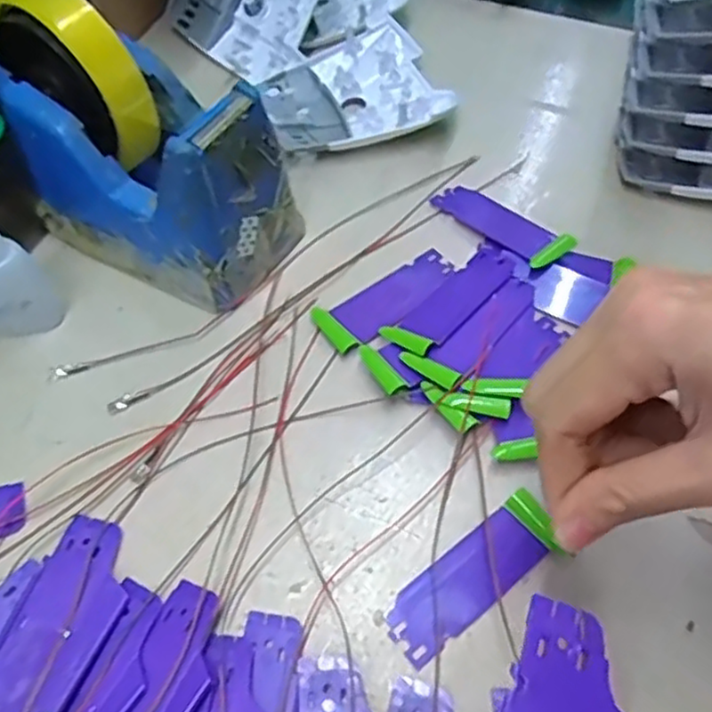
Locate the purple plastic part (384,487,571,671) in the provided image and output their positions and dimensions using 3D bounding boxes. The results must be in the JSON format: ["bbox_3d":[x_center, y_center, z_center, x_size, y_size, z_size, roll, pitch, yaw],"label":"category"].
[{"bbox_3d":[0.047,0.087,0.281,0.078,0.004,0.027,-38,64,-14],"label":"purple plastic part"}]

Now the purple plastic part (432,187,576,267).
[{"bbox_3d":[0.079,-0.073,0.382,0.027,0.007,0.080,-34,55,-22],"label":"purple plastic part"}]

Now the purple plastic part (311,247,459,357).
[{"bbox_3d":[0.017,-0.030,0.358,0.078,0.004,0.031,-30,61,-19],"label":"purple plastic part"}]

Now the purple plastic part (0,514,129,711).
[{"bbox_3d":[-0.111,0.103,0.264,0.041,0.015,0.087,15,57,10],"label":"purple plastic part"}]

